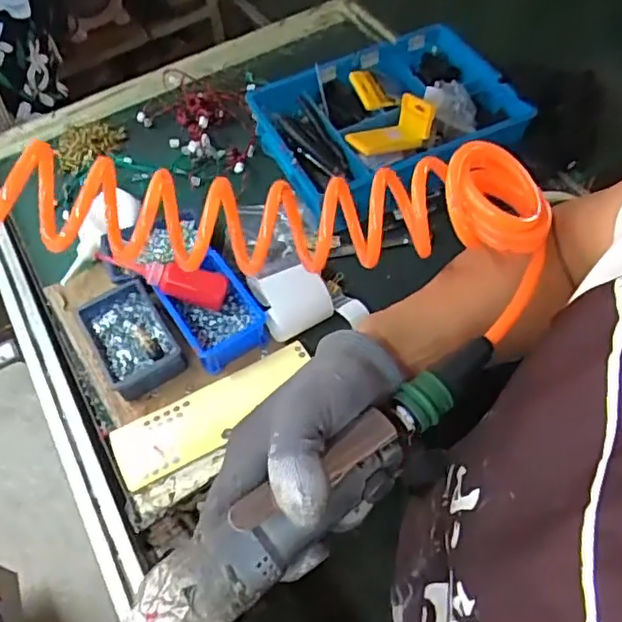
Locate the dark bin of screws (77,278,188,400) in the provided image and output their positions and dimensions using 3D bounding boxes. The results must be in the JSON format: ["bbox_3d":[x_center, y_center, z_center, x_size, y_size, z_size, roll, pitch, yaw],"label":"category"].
[{"bbox_3d":[-0.229,0.037,0.788,0.099,0.045,0.145,-28,59,-13],"label":"dark bin of screws"}]

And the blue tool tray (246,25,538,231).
[{"bbox_3d":[0.125,-0.309,0.944,0.392,0.067,0.325,-26,58,-12],"label":"blue tool tray"}]

